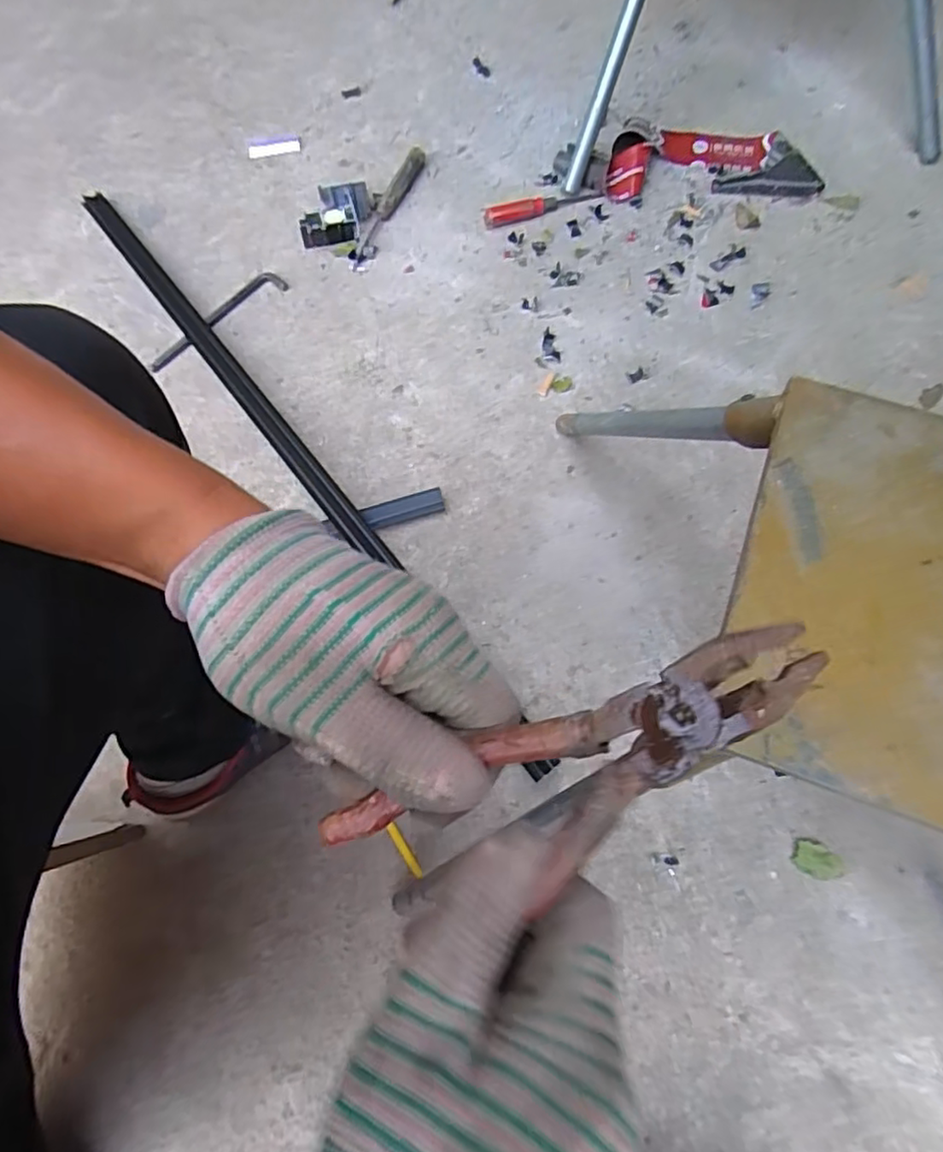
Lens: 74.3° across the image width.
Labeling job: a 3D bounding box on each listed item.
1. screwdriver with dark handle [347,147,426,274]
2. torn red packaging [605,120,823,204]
[{"bbox_3d":[-0.121,-0.549,0.917,0.036,0.021,0.234,22,74,9],"label":"screwdriver with dark handle"},{"bbox_3d":[0.349,-0.622,0.920,0.294,0.032,0.146,0,72,2],"label":"torn red packaging"}]

